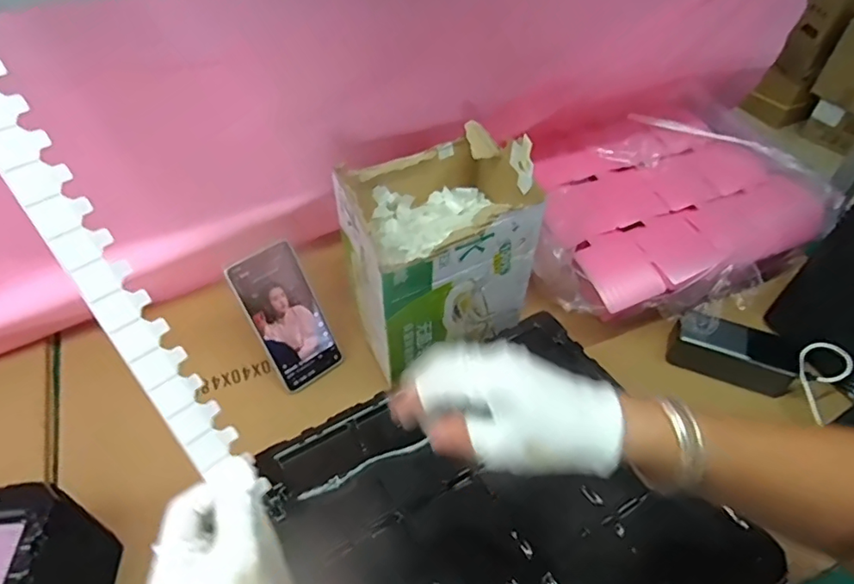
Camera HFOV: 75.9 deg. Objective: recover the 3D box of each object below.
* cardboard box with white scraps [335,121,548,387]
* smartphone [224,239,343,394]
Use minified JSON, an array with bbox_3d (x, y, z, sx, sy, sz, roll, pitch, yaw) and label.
[{"bbox_3d":[0.008,-0.055,0.613,0.195,0.174,0.154,-23,53,-21],"label":"cardboard box with white scraps"},{"bbox_3d":[-0.159,0.030,0.629,0.078,0.166,0.007,-32,24,-25],"label":"smartphone"}]

